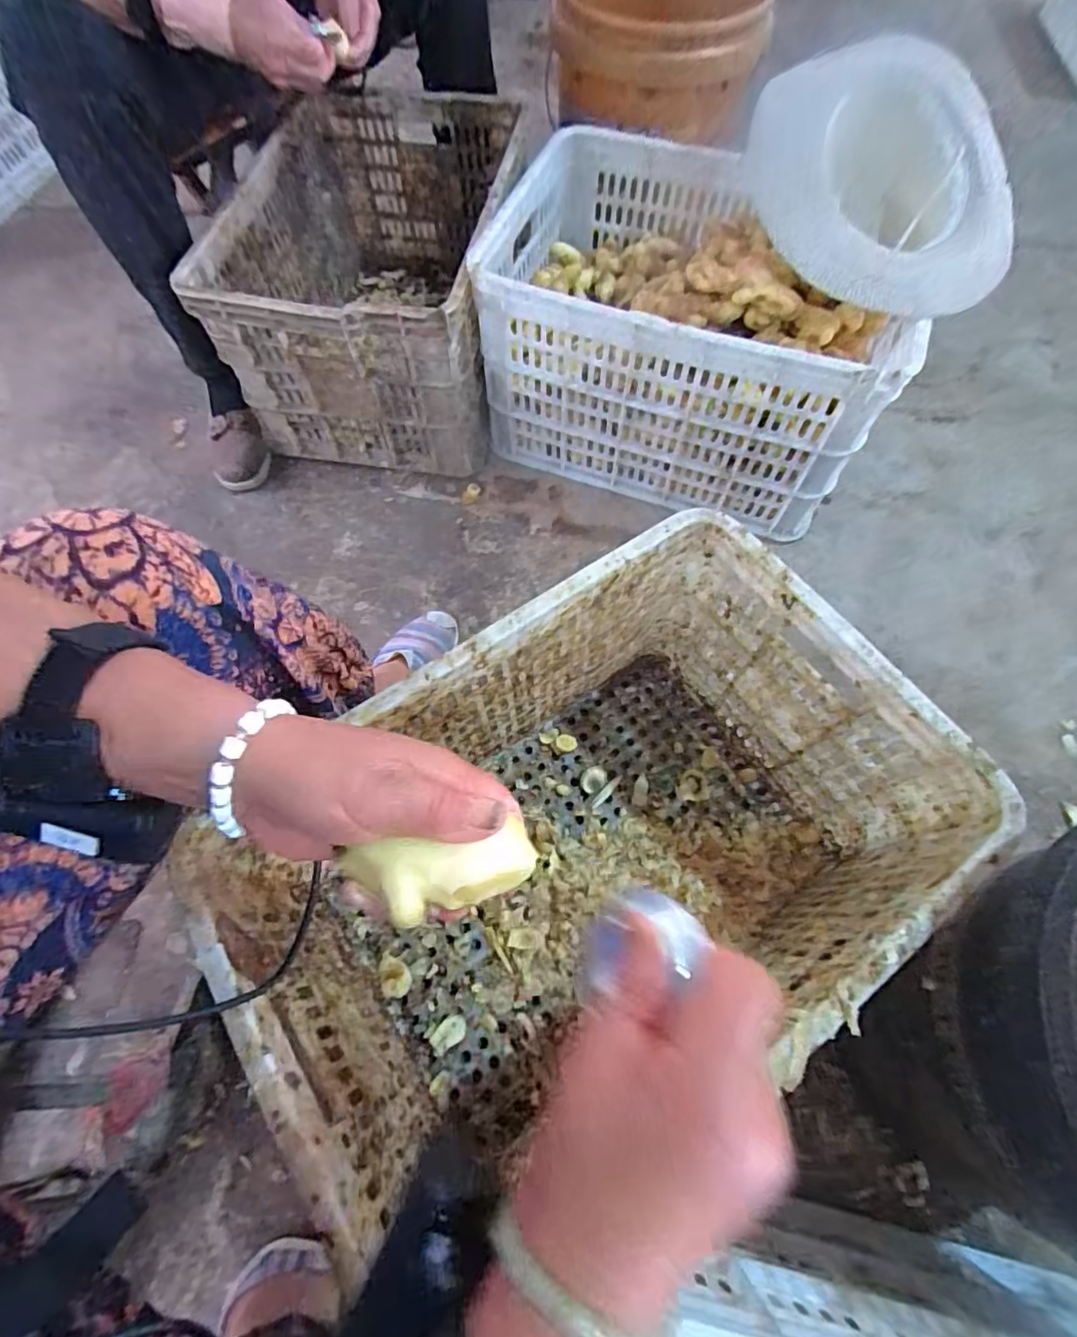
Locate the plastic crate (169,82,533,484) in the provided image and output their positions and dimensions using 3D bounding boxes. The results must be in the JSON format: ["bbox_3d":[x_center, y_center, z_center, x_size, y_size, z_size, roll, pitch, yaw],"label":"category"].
[{"bbox_3d":[-0.231,-0.582,0.891,0.348,0.283,0.507,6,65,3],"label":"plastic crate"}]

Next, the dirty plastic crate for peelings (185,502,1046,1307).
[{"bbox_3d":[0.046,0.170,0.533,0.519,0.279,0.349,-33,69,-14],"label":"dirty plastic crate for peelings"}]

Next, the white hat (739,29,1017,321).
[{"bbox_3d":[0.410,-0.574,0.663,0.227,0.147,0.328,-10,66,-4],"label":"white hat"}]

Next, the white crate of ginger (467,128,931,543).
[{"bbox_3d":[0.208,-0.471,0.830,0.495,0.280,0.367,18,66,9],"label":"white crate of ginger"}]

